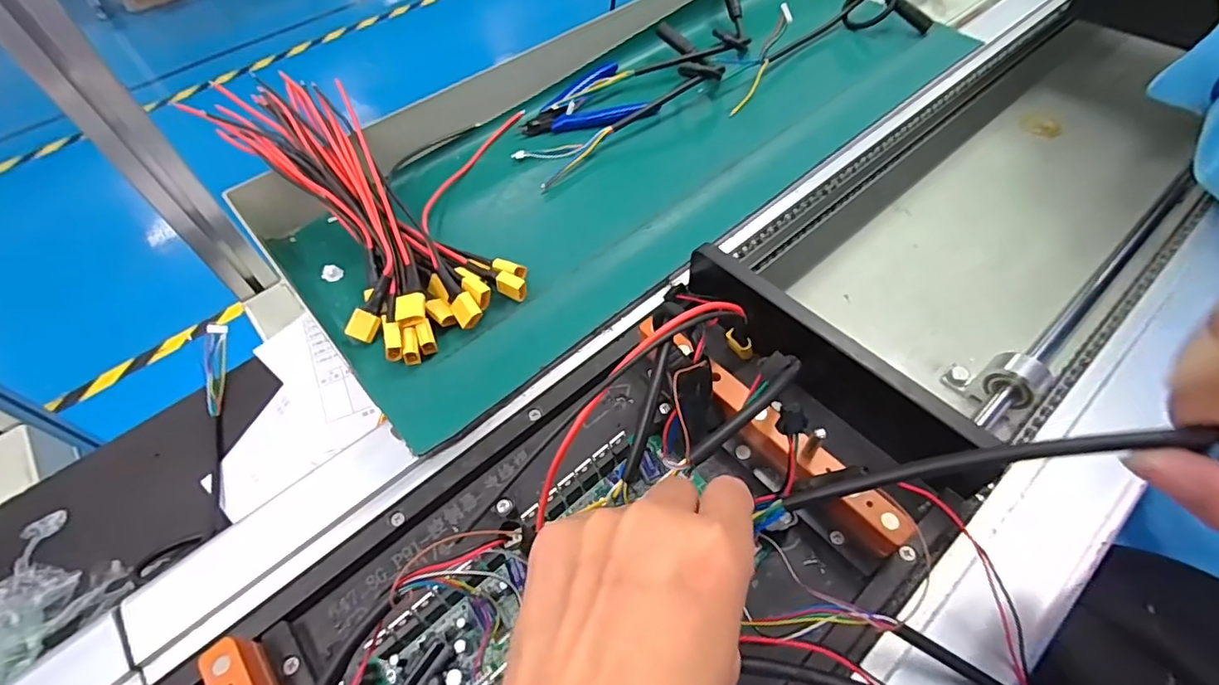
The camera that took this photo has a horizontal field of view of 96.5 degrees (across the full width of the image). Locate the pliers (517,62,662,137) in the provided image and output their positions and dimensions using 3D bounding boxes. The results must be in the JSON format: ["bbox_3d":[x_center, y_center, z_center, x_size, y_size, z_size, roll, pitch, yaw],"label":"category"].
[{"bbox_3d":[-0.021,-0.203,0.469,0.114,0.009,0.080,-30,58,-17],"label":"pliers"}]

